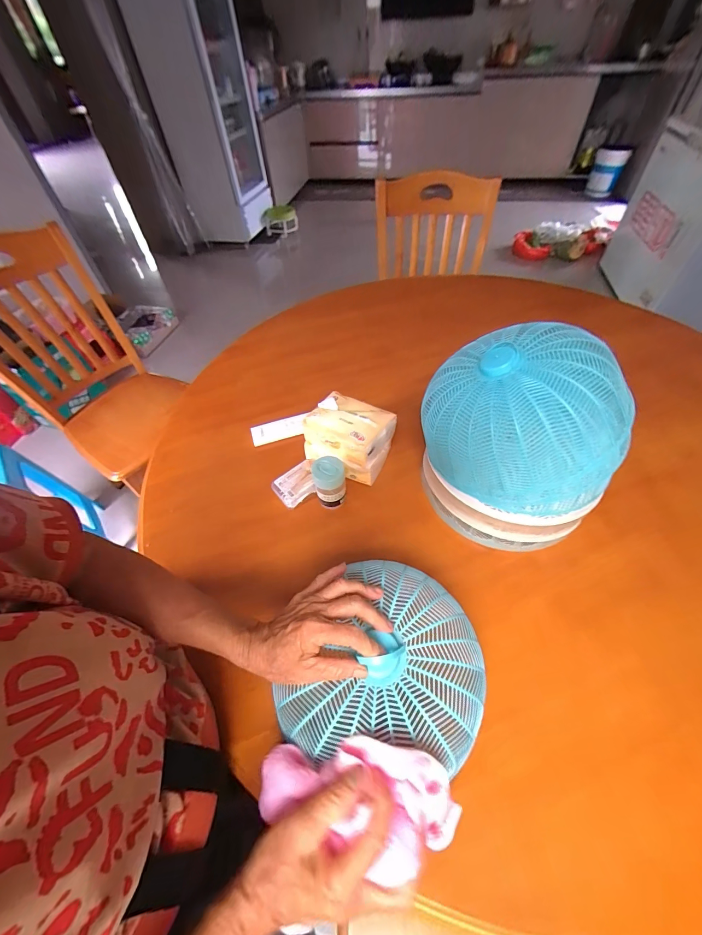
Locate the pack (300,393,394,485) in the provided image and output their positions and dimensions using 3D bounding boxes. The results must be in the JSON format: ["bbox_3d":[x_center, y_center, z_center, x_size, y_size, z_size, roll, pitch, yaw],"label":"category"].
[{"bbox_3d":[-0.004,-0.049,0.587,0.132,0.100,0.102,23,56,21],"label":"pack"}]

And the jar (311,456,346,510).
[{"bbox_3d":[-0.032,0.025,0.543,0.046,0.084,0.045,-2,51,2],"label":"jar"}]

